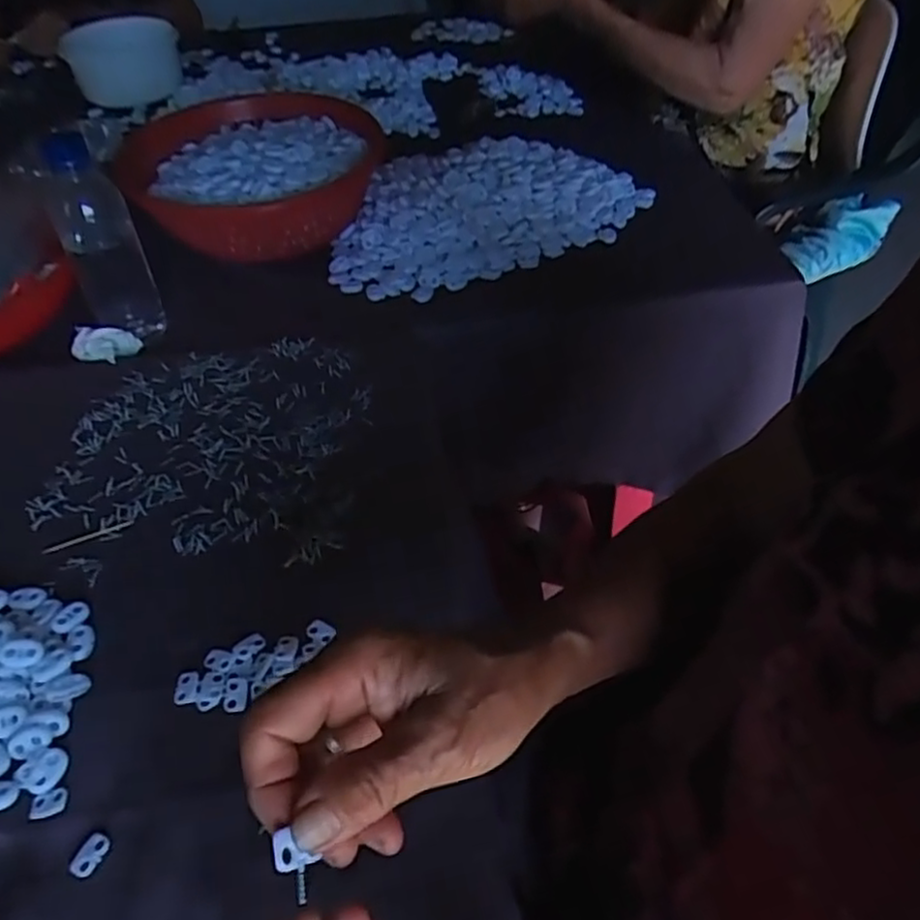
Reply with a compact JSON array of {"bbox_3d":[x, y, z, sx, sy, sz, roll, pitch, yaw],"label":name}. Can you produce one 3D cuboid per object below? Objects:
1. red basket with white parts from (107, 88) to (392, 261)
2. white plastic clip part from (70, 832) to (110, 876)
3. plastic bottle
[{"bbox_3d":[-0.206,-0.278,0.699,0.210,0.101,0.229,0,48,0],"label":"red basket with white parts"},{"bbox_3d":[-0.179,0.190,0.335,0.013,0.004,0.018,16,50,15],"label":"white plastic clip part"},{"bbox_3d":[-0.297,-0.179,0.567,0.049,0.154,0.056,-4,48,-3],"label":"plastic bottle"}]

